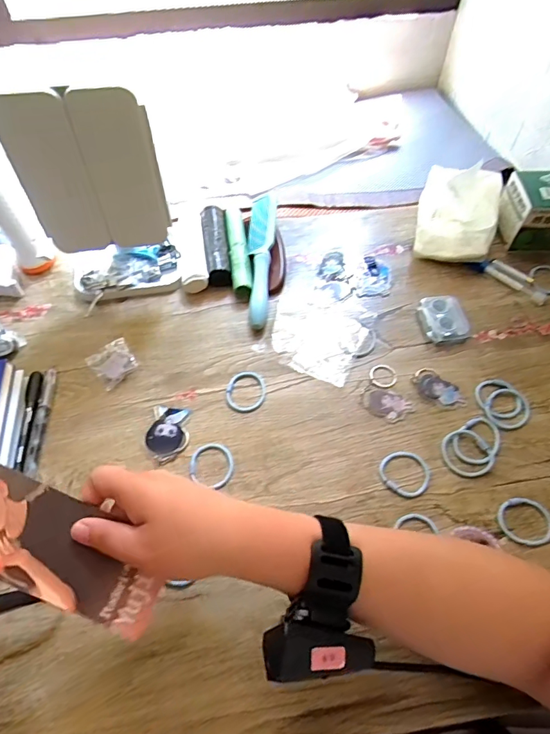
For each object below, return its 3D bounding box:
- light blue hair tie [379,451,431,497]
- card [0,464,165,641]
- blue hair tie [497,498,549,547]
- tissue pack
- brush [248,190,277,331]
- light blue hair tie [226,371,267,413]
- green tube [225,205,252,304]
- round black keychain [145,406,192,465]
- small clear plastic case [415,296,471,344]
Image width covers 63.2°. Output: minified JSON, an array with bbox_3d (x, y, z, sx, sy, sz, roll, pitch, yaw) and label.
[{"bbox_3d":[0.132,0.107,0.452,0.049,0.007,0.047,0,59,-1],"label":"light blue hair tie"},{"bbox_3d":[-0.160,0.121,0.311,0.175,0.008,0.067,26,64,-8],"label":"card"},{"bbox_3d":[0.240,0.148,0.427,0.049,0.006,0.045,-1,58,1],"label":"blue hair tie"},{"bbox_3d":[0.251,-0.208,0.619,0.105,0.073,0.148,16,59,11],"label":"tissue pack"},{"bbox_3d":[-0.019,-0.144,0.588,0.040,0.039,0.210,2,58,2],"label":"brush"},{"bbox_3d":[-0.032,0.026,0.503,0.044,0.004,0.053,-3,57,-1],"label":"light blue hair tie"},{"bbox_3d":[-0.050,-0.158,0.608,0.025,0.027,0.171,-8,58,-4],"label":"green tube"},{"bbox_3d":[-0.115,0.071,0.477,0.043,0.008,0.064,1,58,2],"label":"round black keychain"},{"bbox_3d":[0.206,-0.060,0.545,0.057,0.024,0.061,-8,58,-4],"label":"small clear plastic case"}]

